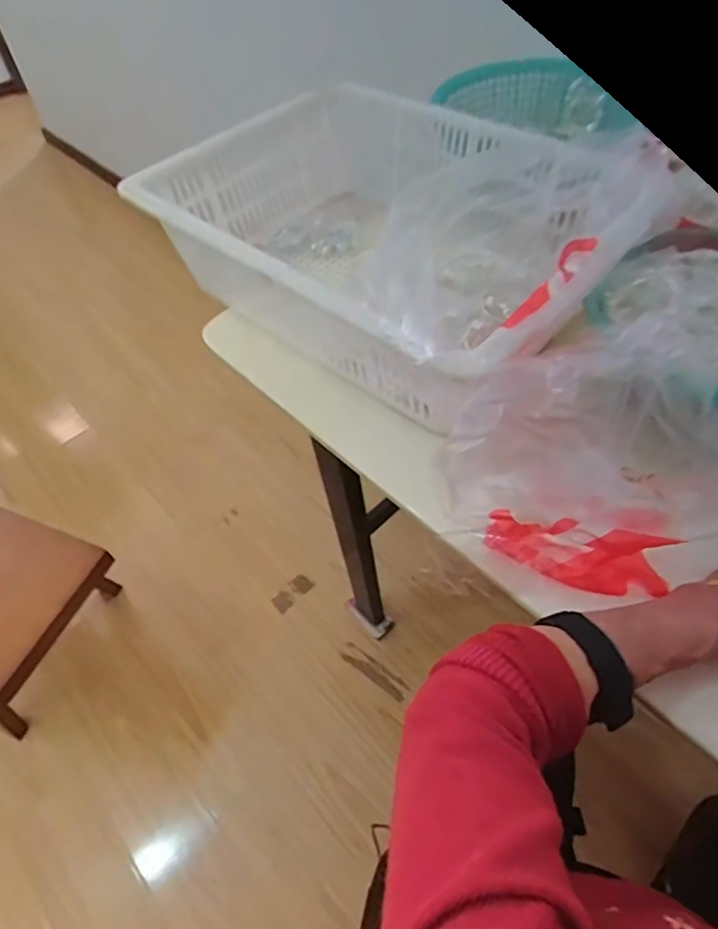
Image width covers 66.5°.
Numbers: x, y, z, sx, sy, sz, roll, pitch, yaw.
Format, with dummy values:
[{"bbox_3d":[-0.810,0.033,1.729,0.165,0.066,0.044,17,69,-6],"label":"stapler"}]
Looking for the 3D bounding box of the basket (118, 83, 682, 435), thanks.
[{"bbox_3d":[0.030,-0.251,0.610,0.480,0.140,0.363,36,62,26],"label":"basket"}]

